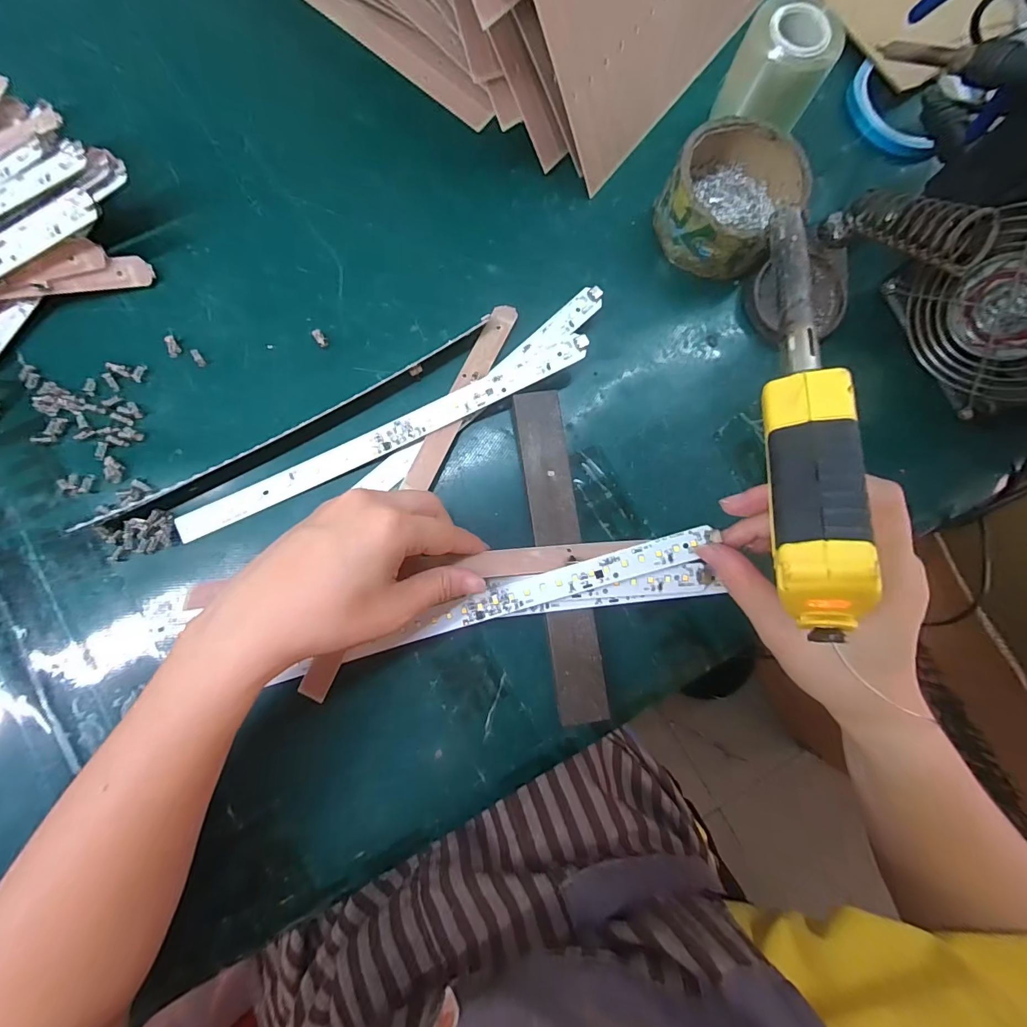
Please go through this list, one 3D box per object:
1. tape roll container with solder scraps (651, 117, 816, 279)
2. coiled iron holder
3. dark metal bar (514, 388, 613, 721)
[{"bbox_3d":[0.149,-0.215,0.303,0.083,0.040,0.084,32,85,2],"label":"tape roll container with solder scraps"},{"bbox_3d":[0.244,-0.177,0.277,0.031,0.026,0.093,-34,51,-4],"label":"coiled iron holder"},{"bbox_3d":[0.029,0.024,0.280,0.030,0.004,0.208,-8,83,-3],"label":"dark metal bar"}]

